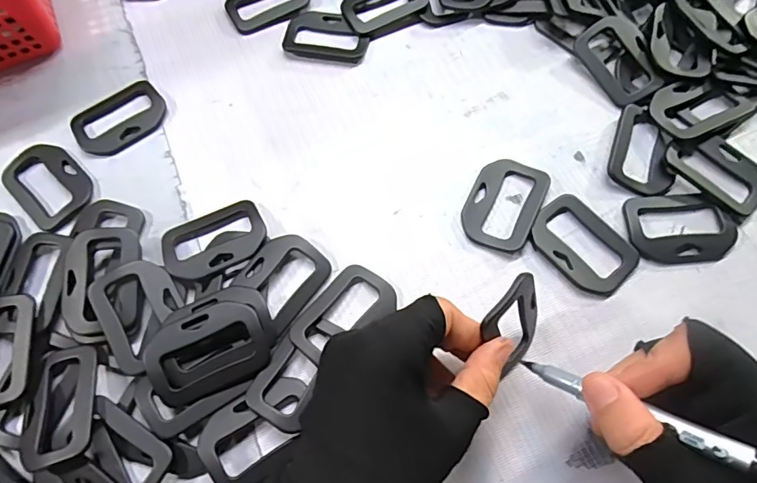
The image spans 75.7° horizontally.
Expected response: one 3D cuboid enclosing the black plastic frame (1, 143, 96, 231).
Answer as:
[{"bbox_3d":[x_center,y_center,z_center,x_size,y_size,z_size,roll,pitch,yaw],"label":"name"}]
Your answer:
[{"bbox_3d":[-0.214,-0.038,0.315,0.062,0.004,0.044,39,75,16],"label":"black plastic frame"}]

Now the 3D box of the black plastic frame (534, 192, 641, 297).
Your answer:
[{"bbox_3d":[0.120,0.002,0.286,0.044,0.006,0.059,-40,72,-12],"label":"black plastic frame"}]

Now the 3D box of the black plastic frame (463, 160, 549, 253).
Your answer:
[{"bbox_3d":[0.076,-0.023,0.298,0.043,0.007,0.059,24,72,11],"label":"black plastic frame"}]

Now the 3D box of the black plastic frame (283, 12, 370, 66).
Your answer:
[{"bbox_3d":[-0.037,-0.150,0.354,0.061,0.004,0.042,13,70,8],"label":"black plastic frame"}]

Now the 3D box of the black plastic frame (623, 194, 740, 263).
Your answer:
[{"bbox_3d":[0.178,-0.008,0.287,0.060,0.006,0.041,-4,69,1],"label":"black plastic frame"}]

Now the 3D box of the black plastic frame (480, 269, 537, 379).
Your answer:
[{"bbox_3d":[0.069,0.042,0.244,0.037,0.057,0.007,-40,49,-15],"label":"black plastic frame"}]

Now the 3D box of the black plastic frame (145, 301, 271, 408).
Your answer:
[{"bbox_3d":[-0.091,0.056,0.259,0.060,0.011,0.045,-21,69,-5],"label":"black plastic frame"}]

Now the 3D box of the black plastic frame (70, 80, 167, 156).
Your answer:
[{"bbox_3d":[-0.176,-0.084,0.333,0.061,0.006,0.044,-38,72,-12],"label":"black plastic frame"}]

